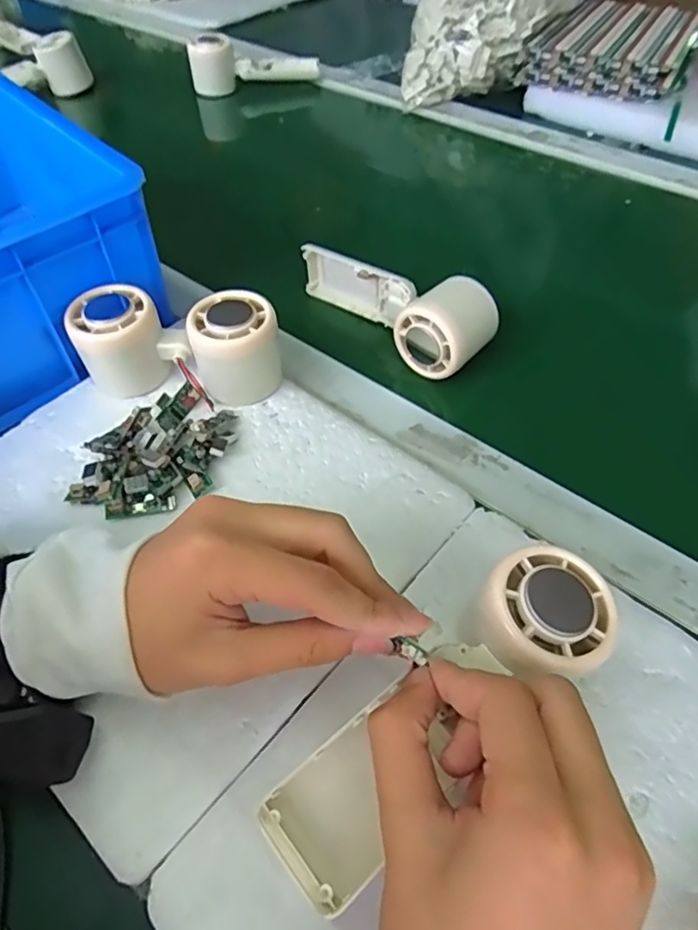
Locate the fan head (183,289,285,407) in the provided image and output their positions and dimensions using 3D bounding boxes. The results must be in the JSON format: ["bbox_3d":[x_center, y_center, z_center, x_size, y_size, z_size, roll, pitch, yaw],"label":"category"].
[{"bbox_3d":[-0.075,-0.077,0.398,0.057,0.058,0.055,-15,53,-8],"label":"fan head"}]

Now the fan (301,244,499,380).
[{"bbox_3d":[0.035,-0.125,0.447,0.174,0.049,0.053,36,62,27],"label":"fan"}]

